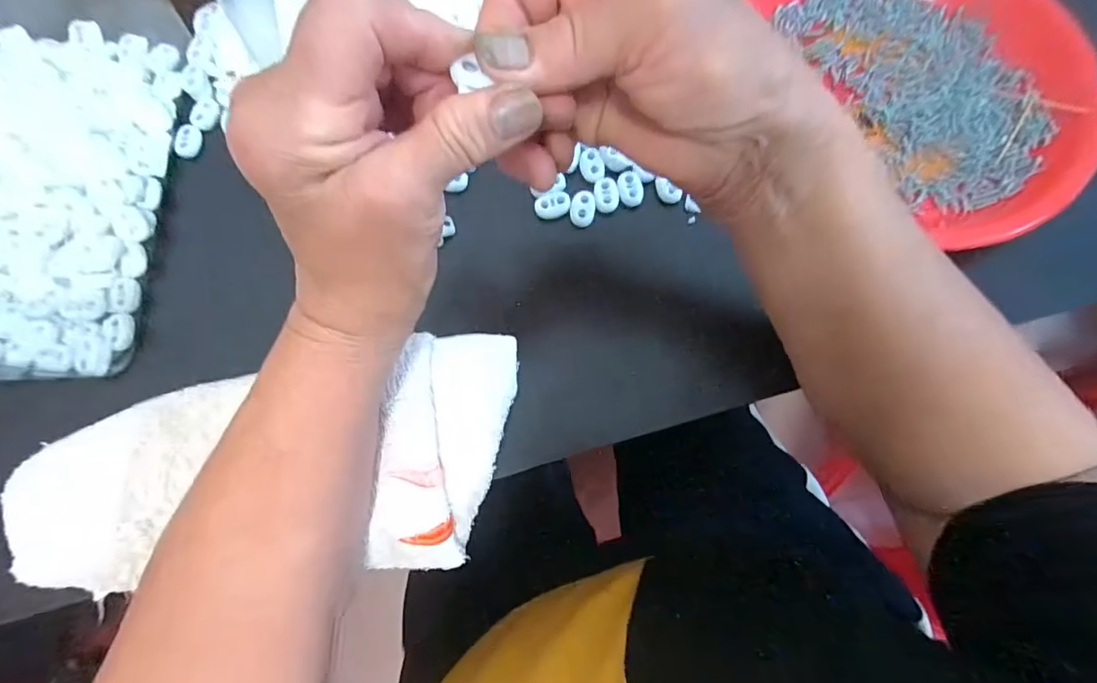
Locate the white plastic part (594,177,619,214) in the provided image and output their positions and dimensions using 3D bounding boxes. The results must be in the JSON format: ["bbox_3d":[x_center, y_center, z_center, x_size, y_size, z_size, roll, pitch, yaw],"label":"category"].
[{"bbox_3d":[0.036,-0.092,0.306,0.015,0.004,0.021,-9,74,-1],"label":"white plastic part"}]

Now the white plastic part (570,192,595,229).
[{"bbox_3d":[0.021,-0.082,0.306,0.015,0.005,0.022,6,74,3],"label":"white plastic part"}]

